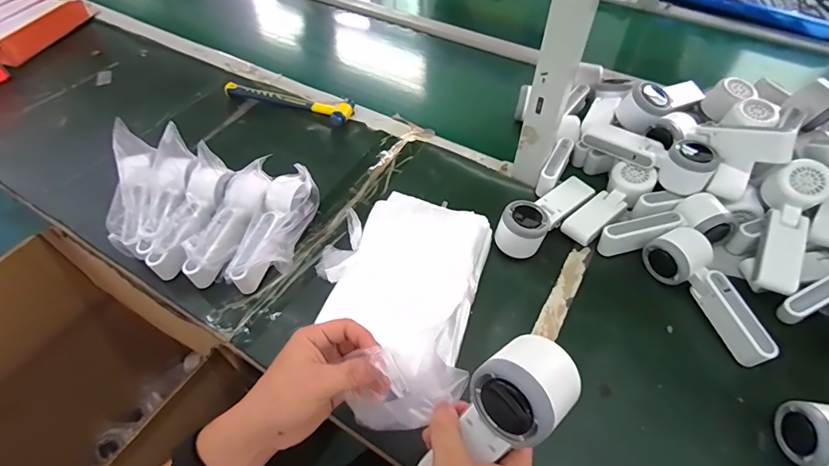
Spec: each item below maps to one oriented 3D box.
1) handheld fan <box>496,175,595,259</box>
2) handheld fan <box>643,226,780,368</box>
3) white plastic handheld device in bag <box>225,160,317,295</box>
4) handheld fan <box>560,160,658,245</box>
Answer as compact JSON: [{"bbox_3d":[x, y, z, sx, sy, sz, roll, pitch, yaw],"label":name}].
[{"bbox_3d":[0.176,-0.031,0.573,0.060,0.057,0.163,38,63,26],"label":"handheld fan"},{"bbox_3d":[0.348,0.071,0.500,0.060,0.049,0.166,-21,55,-14],"label":"handheld fan"},{"bbox_3d":[-0.177,-0.002,0.560,0.066,0.061,0.171,8,54,7],"label":"white plastic handheld device in bag"},{"bbox_3d":[0.262,-0.035,0.579,0.057,0.048,0.149,38,62,26],"label":"handheld fan"}]

